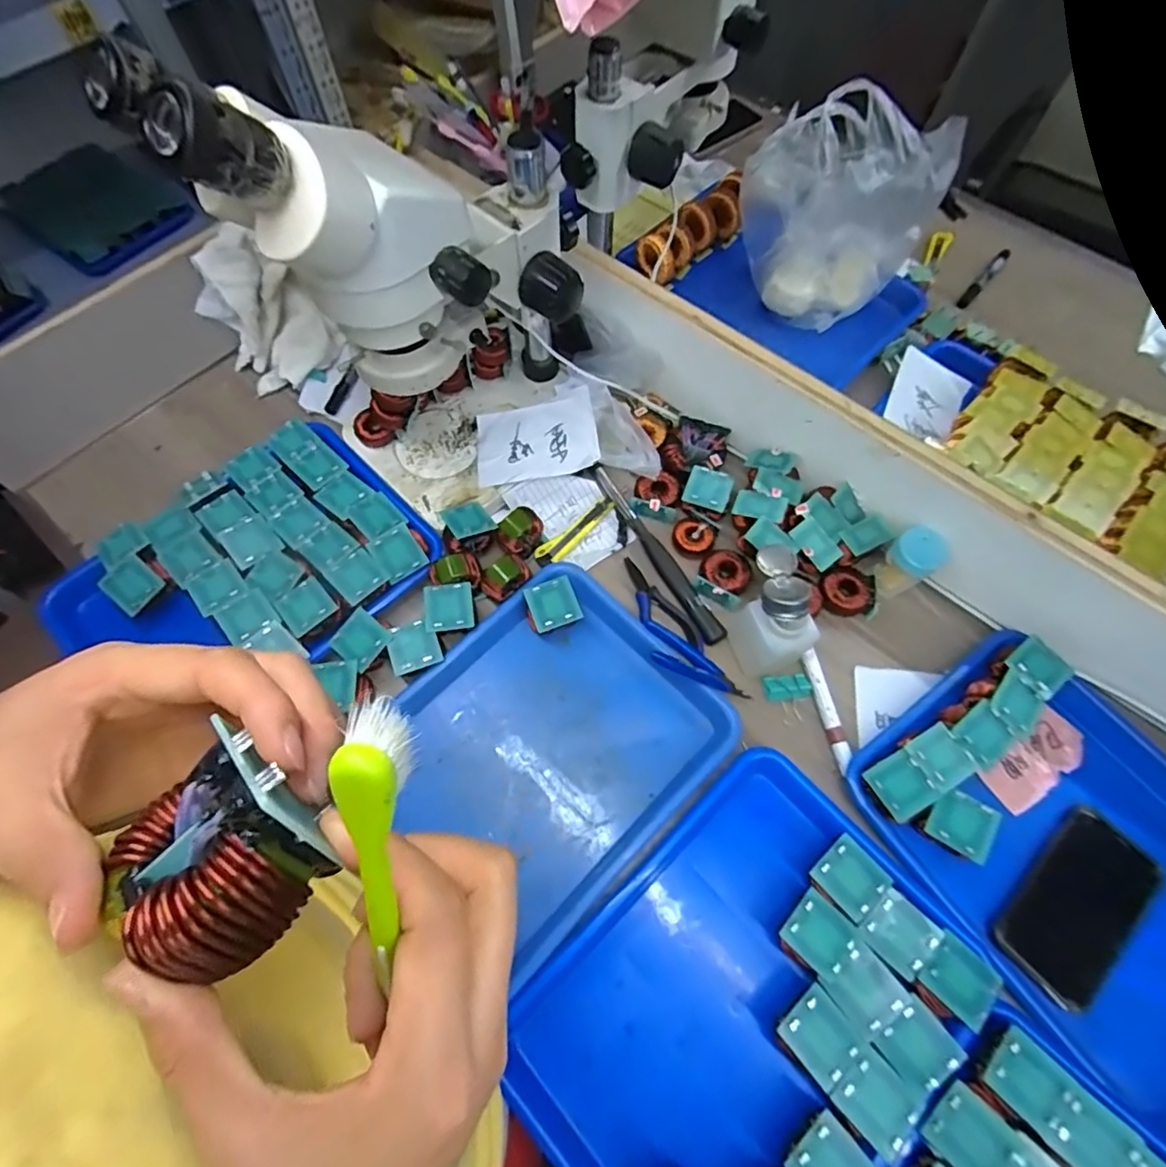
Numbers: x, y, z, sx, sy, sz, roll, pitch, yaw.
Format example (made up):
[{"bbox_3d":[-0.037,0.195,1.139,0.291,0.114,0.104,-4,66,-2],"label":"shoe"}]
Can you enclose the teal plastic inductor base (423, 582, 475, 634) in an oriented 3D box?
[{"bbox_3d":[-0.127,0.022,0.546,0.043,0.007,0.048,-9,66,-4],"label":"teal plastic inductor base"}]

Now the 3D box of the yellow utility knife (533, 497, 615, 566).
[{"bbox_3d":[-0.006,-0.056,0.619,0.110,0.015,0.026,-41,71,-19],"label":"yellow utility knife"}]

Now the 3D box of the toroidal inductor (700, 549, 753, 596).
[{"bbox_3d":[0.147,-0.012,0.591,0.047,0.015,0.047,0,64,-1],"label":"toroidal inductor"}]

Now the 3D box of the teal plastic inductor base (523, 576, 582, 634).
[{"bbox_3d":[-0.028,0.020,0.545,0.045,0.008,0.048,-19,67,-8],"label":"teal plastic inductor base"}]

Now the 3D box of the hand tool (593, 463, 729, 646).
[{"bbox_3d":[0.076,-0.038,0.607,0.025,0.014,0.232,-25,67,-13],"label":"hand tool"}]

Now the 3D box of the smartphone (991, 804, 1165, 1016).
[{"bbox_3d":[0.410,0.266,0.475,0.153,0.010,0.075,-39,71,-18],"label":"smartphone"}]

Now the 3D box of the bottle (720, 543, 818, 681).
[{"bbox_3d":[0.171,0.027,0.526,0.058,0.098,0.087,-24,67,-12],"label":"bottle"}]

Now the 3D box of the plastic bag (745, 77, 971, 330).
[{"bbox_3d":[0.291,-0.440,0.671,0.195,0.176,0.163,39,72,16],"label":"plastic bag"}]

